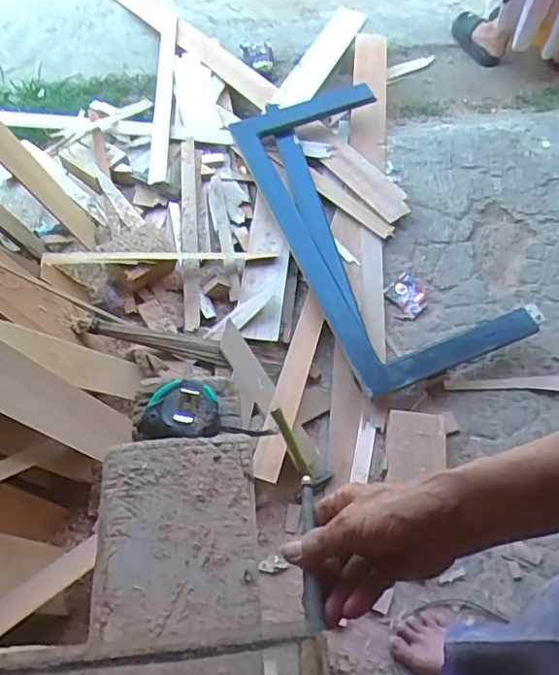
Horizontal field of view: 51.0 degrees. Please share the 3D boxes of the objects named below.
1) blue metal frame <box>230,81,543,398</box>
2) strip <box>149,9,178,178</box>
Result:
[{"bbox_3d":[0.215,-0.306,1.502,0.452,0.115,0.899,-29,68,-1],"label":"blue metal frame"},{"bbox_3d":[-0.354,-0.783,1.785,0.055,0.017,0.845,-1,60,-4],"label":"strip"}]

